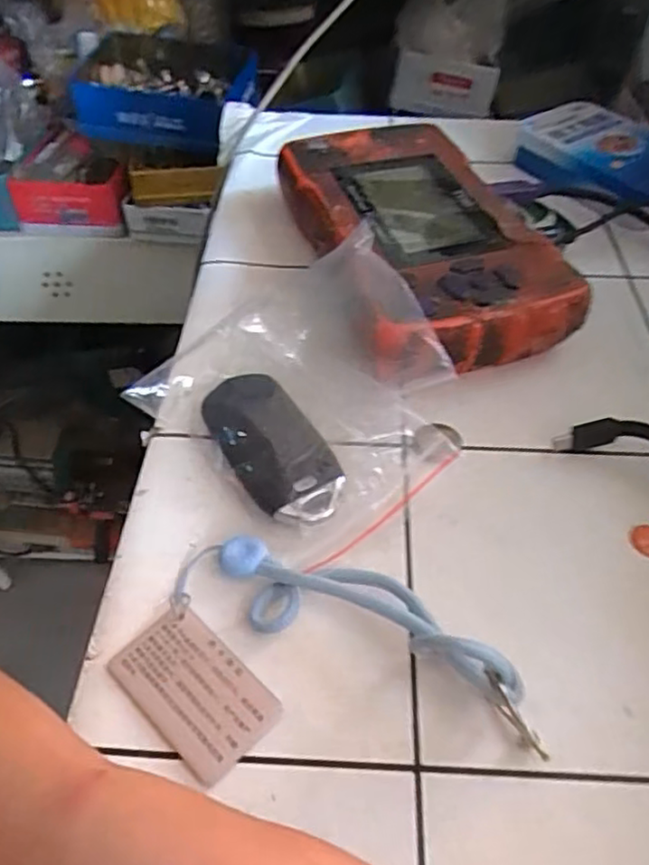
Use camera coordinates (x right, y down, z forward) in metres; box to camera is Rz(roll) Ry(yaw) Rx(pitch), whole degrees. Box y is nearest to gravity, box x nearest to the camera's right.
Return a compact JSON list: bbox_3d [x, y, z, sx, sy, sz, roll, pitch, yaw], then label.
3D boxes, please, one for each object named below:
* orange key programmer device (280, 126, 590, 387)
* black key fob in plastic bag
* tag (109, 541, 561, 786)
[{"bbox_3d":[0.041,-0.100,0.321,0.098,0.037,0.183,-15,50,-12],"label":"orange key programmer device"},{"bbox_3d":[-0.019,0.003,0.246,0.036,0.020,0.062,-26,53,-20],"label":"black key fob in plastic bag"},{"bbox_3d":[-0.001,0.071,0.193,0.120,0.025,0.068,18,52,16],"label":"tag"}]

